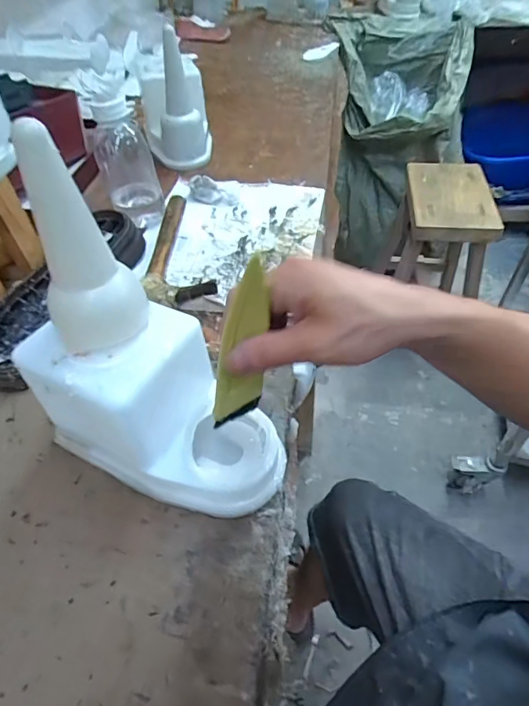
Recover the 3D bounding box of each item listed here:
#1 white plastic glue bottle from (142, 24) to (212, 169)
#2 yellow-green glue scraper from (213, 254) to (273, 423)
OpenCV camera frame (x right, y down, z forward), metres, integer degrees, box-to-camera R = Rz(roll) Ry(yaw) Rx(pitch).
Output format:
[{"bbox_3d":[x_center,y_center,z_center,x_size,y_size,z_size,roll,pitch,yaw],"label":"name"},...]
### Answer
[{"bbox_3d":[-0.147,-0.413,0.720,0.102,0.173,0.098,-11,50,-8],"label":"white plastic glue bottle"},{"bbox_3d":[-0.014,-0.002,0.282,0.031,0.127,0.008,-10,43,-22],"label":"yellow-green glue scraper"}]

